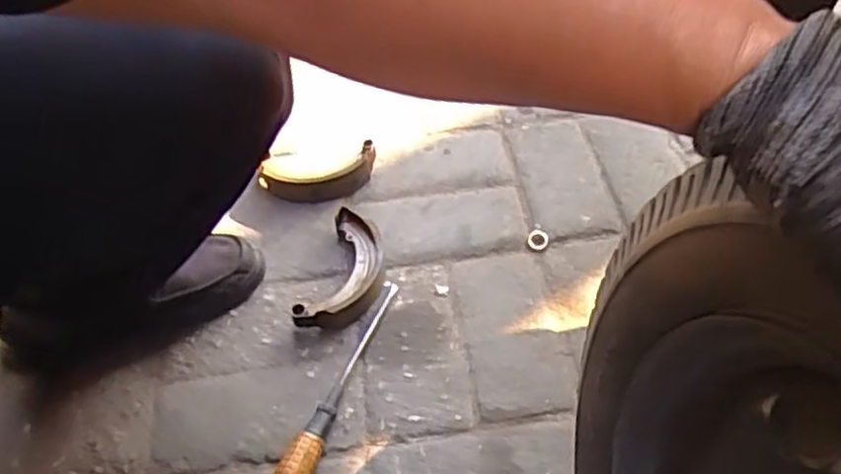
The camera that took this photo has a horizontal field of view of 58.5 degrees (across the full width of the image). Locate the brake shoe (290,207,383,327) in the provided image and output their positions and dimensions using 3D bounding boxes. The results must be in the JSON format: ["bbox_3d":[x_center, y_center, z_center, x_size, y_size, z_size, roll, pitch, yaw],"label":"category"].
[{"bbox_3d":[-0.073,0.036,0.774,0.072,0.032,0.137,12,50,14],"label":"brake shoe"}]

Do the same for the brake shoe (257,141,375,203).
[{"bbox_3d":[-0.118,-0.067,0.866,0.137,0.033,0.063,-10,49,-4],"label":"brake shoe"}]

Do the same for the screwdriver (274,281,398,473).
[{"bbox_3d":[-0.075,0.135,0.695,0.027,0.028,0.255,13,51,16],"label":"screwdriver"}]

